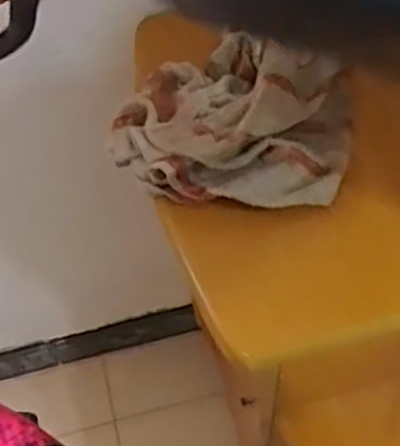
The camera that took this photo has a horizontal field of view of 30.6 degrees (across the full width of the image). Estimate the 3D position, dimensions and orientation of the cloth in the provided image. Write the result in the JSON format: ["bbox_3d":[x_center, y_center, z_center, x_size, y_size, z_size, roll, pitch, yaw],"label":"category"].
[{"bbox_3d":[0.025,-0.092,0.613,0.196,0.062,0.146,5,60,7],"label":"cloth"}]

